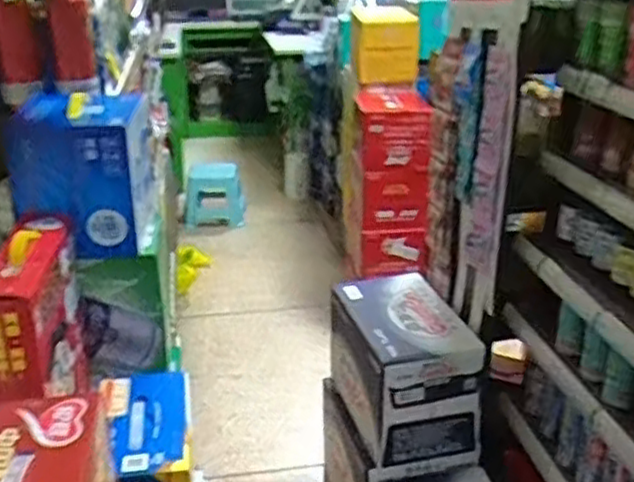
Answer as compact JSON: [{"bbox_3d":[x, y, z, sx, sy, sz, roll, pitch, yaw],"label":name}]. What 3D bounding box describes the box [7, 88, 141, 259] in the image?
[{"bbox_3d":[-0.356,-0.092,1.100,0.186,0.204,0.132,-1,23,-1],"label":"box"}]

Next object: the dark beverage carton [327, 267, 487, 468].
[{"bbox_3d":[0.191,0.298,1.727,0.257,0.301,0.359,-9,24,-19],"label":"dark beverage carton"}]

